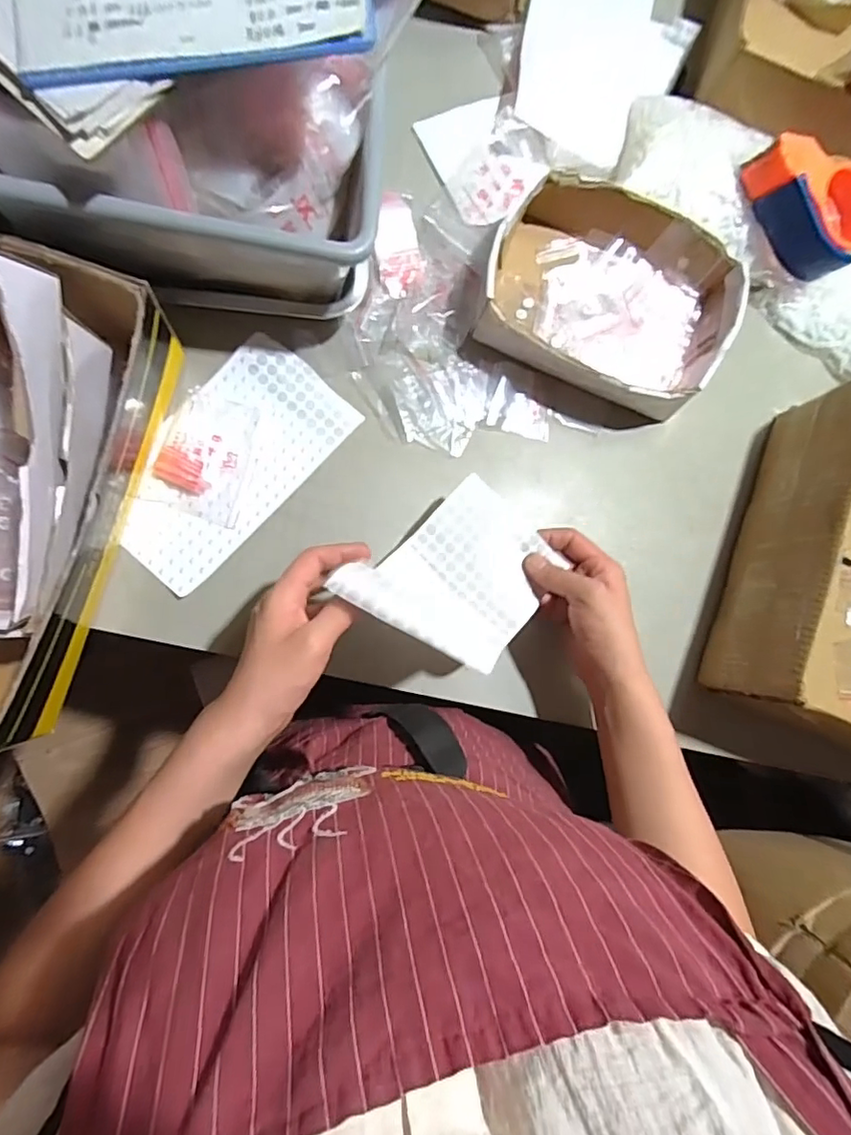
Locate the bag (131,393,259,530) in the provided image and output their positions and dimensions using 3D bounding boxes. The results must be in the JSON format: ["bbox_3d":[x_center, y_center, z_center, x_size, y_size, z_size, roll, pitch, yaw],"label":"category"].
[{"bbox_3d":[-0.199,-0.101,0.490,0.084,0.019,0.108,16,83,-6],"label":"bag"}]

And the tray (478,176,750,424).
[{"bbox_3d":[0.177,-0.258,0.539,0.229,0.059,0.186,22,82,-6],"label":"tray"}]

